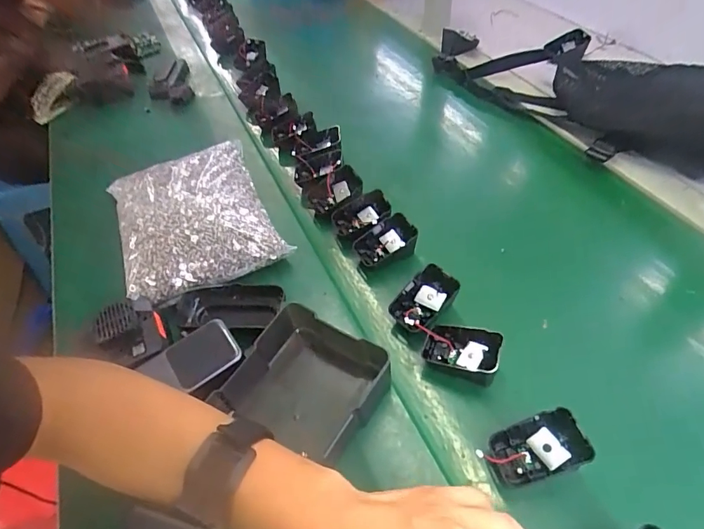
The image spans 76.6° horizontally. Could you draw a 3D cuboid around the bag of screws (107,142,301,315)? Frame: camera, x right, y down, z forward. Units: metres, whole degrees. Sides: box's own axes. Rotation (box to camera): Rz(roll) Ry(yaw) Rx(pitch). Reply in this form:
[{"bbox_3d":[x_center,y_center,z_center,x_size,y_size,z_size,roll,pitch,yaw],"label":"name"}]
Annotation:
[{"bbox_3d":[-0.195,-0.064,0.547,0.176,0.053,0.245,-23,50,-13],"label":"bag of screws"}]

